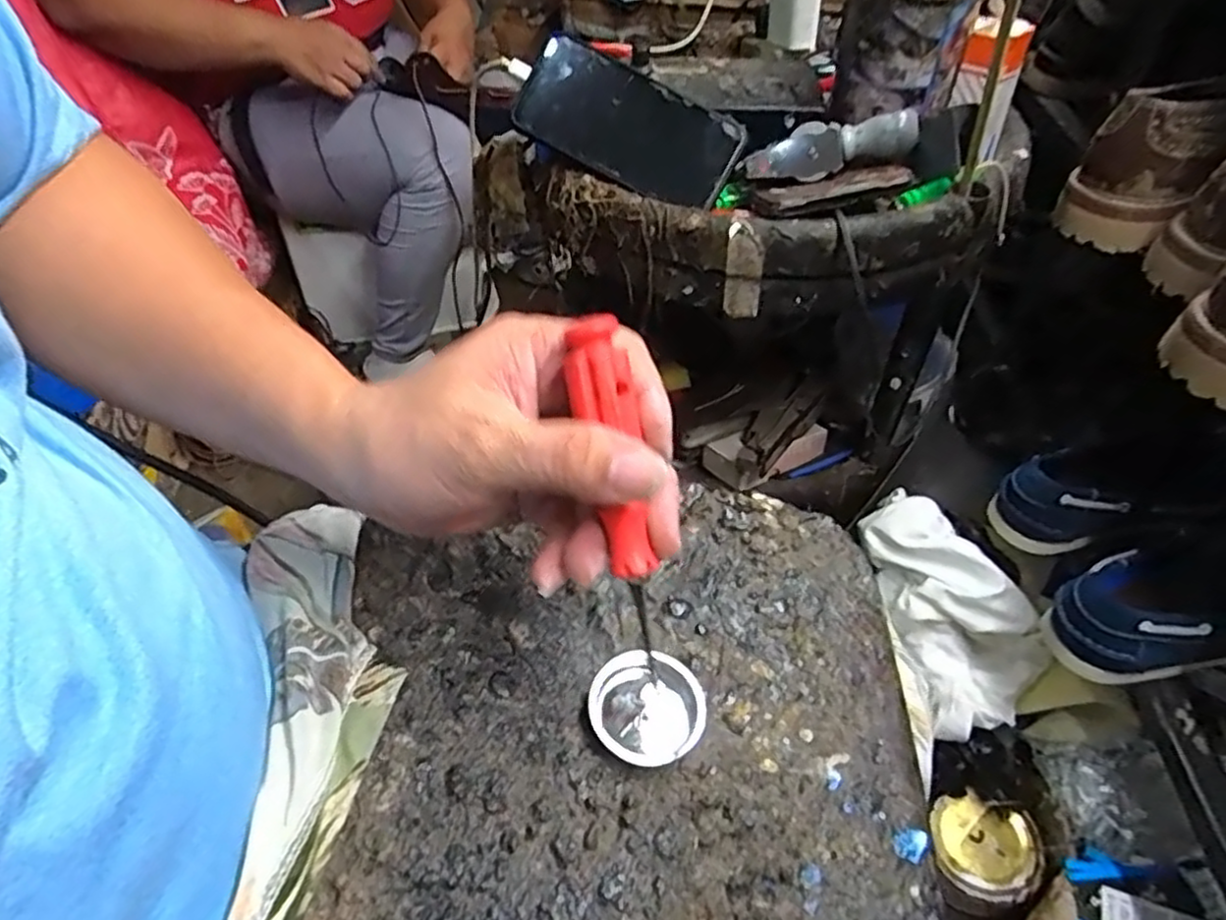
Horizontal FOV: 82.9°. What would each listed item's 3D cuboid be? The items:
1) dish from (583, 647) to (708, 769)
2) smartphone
[{"bbox_3d":[0.014,0.101,0.285,0.045,0.010,0.046,-1,47,1],"label":"dish"},{"bbox_3d":[0.008,-0.242,0.505,0.159,0.072,0.015,31,13,8],"label":"smartphone"}]

